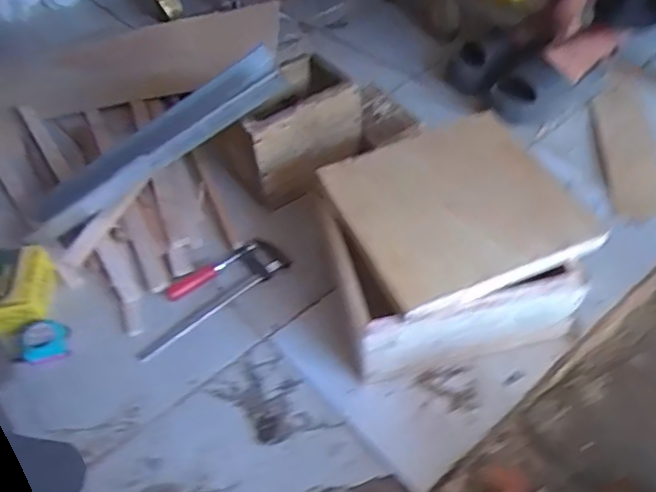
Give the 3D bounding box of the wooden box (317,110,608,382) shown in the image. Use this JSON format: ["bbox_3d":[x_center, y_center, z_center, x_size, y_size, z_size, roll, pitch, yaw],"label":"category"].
[{"bbox_3d":[0.164,-0.001,0.805,0.318,0.196,0.259,-12,49,-5],"label":"wooden box"}]

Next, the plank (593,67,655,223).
[{"bbox_3d":[0.518,-0.179,1.028,0.090,0.016,0.341,3,54,8],"label":"plank"}]

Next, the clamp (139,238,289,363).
[{"bbox_3d":[-0.178,0.067,0.879,0.254,0.024,0.080,-34,54,-23],"label":"clamp"}]

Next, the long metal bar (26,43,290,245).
[{"bbox_3d":[-0.273,-0.149,0.907,0.462,0.062,0.084,-32,49,10],"label":"long metal bar"}]

